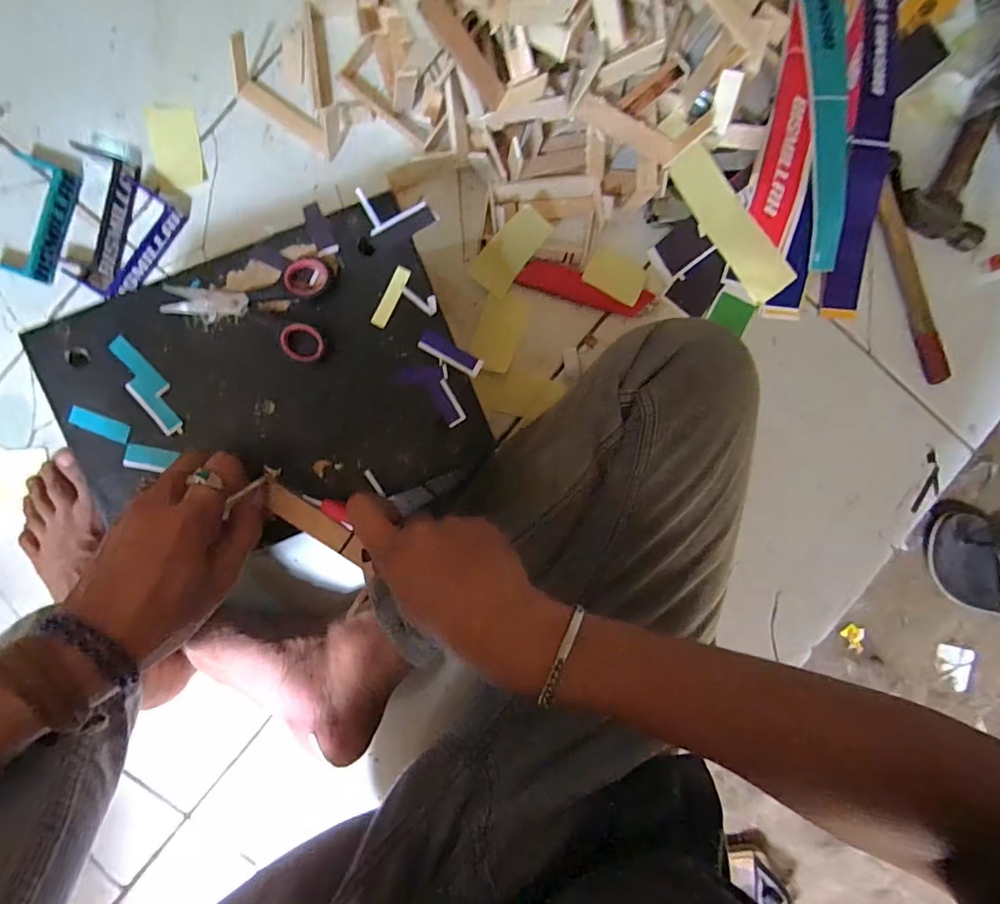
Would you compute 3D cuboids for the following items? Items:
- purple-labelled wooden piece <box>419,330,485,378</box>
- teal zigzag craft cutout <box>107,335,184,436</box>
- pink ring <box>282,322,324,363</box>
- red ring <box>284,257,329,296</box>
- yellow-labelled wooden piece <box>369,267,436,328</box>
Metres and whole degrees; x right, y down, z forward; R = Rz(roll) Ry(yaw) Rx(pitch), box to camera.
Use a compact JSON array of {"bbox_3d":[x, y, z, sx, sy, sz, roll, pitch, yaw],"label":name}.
[{"bbox_3d":[-0.036,-0.070,0.367,0.047,0.005,0.015,27,90,-5],"label":"purple-labelled wooden piece"},{"bbox_3d":[-0.249,-0.046,0.355,0.024,0.004,0.073,-39,94,-2],"label":"teal zigzag craft cutout"},{"bbox_3d":[-0.138,-0.076,0.355,0.029,0.011,0.025,22,90,-5],"label":"pink ring"},{"bbox_3d":[-0.136,-0.123,0.356,0.025,0.005,0.029,36,88,-22],"label":"red ring"},{"bbox_3d":[-0.065,-0.104,0.357,0.038,0.014,0.045,27,90,-5],"label":"yellow-labelled wooden piece"}]

